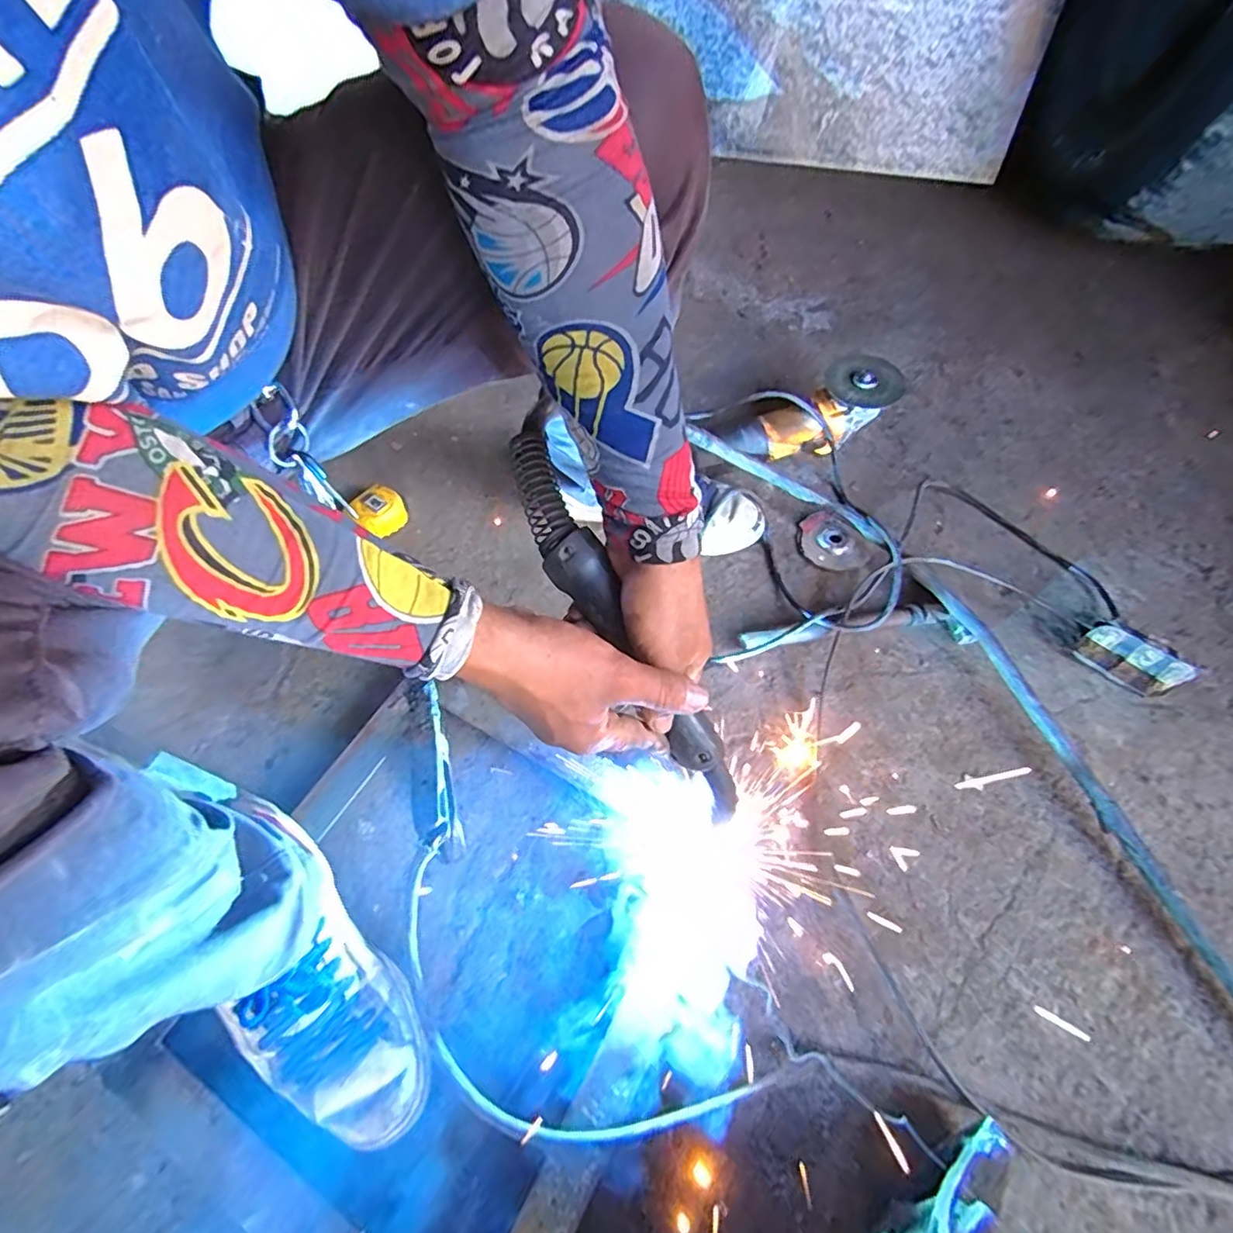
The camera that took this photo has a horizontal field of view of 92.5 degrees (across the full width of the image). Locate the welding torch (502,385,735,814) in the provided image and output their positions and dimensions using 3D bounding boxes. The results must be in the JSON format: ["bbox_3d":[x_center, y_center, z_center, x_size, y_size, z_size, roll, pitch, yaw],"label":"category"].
[{"bbox_3d":[0.013,0.007,0.402,0.065,0.052,0.309,-33,95,-20],"label":"welding torch"}]

